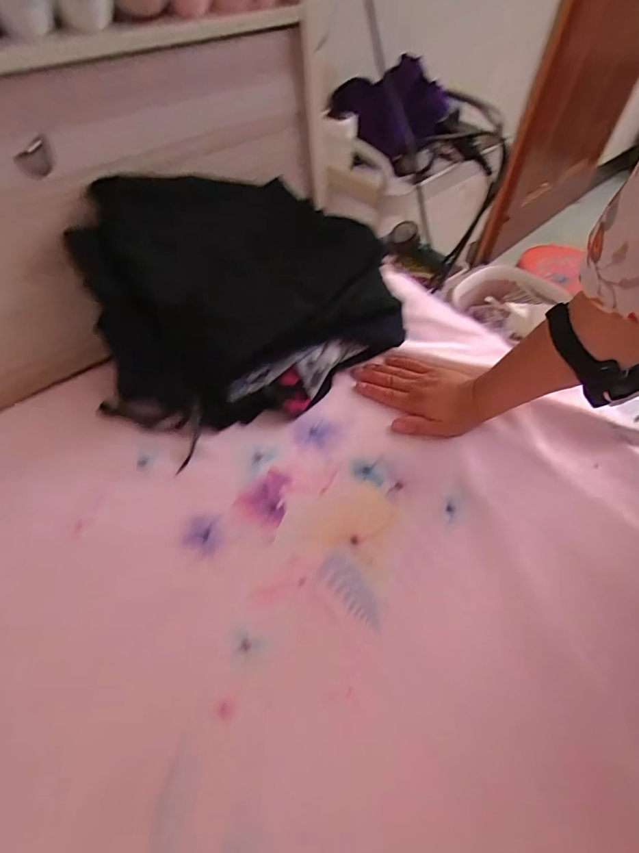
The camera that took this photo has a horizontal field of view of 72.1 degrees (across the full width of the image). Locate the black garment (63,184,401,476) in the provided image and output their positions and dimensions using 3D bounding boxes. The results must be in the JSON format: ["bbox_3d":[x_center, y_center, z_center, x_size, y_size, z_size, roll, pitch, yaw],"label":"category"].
[{"bbox_3d":[-0.083,-0.170,0.554,0.411,0.171,0.277,-33,61,-27],"label":"black garment"}]

